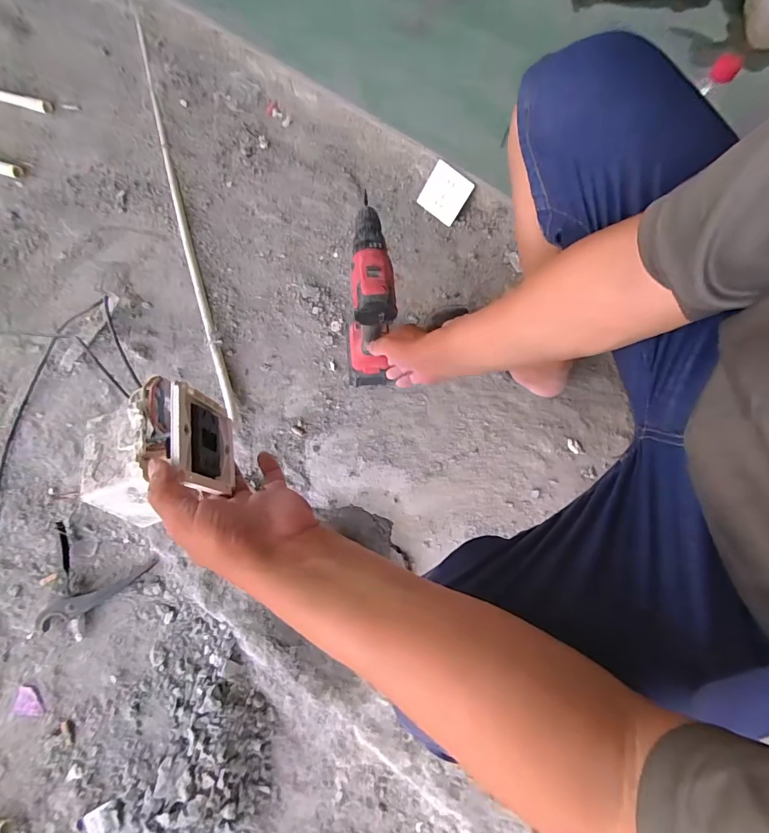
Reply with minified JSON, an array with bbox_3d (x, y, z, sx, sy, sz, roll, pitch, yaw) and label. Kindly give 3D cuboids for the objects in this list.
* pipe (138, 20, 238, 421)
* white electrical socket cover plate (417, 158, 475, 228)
[{"bbox_3d":[-0.404,-0.431,0.834,0.024,0.026,0.945,-17,76,-5],"label":"pipe"},{"bbox_3d":[0.118,-0.435,0.830,0.086,0.086,0.009,39,37,7],"label":"white electrical socket cover plate"}]

